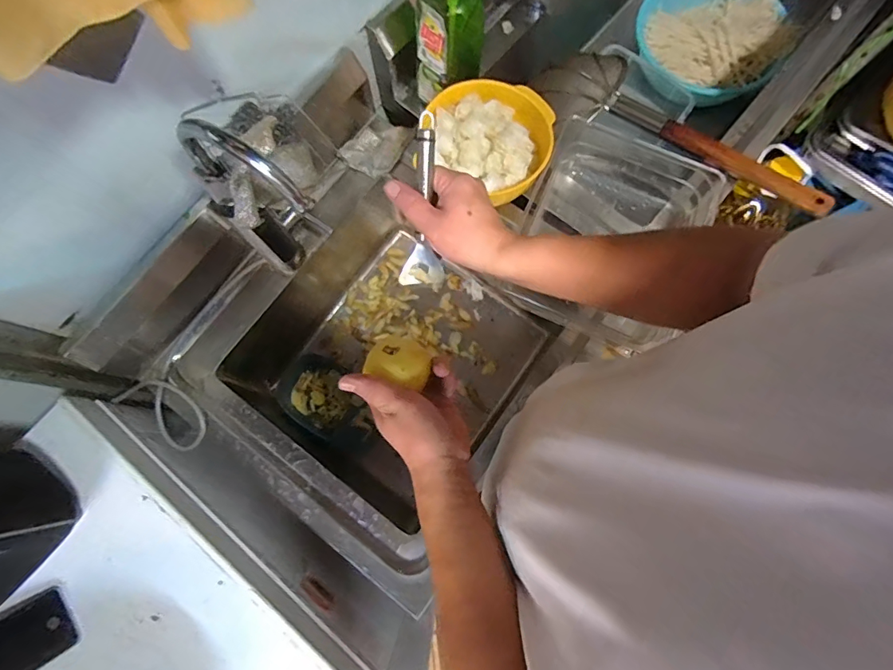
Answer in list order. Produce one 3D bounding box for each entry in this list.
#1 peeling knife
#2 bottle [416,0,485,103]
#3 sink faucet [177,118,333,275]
[{"bbox_3d":[-0.021,-0.136,0.491,0.046,0.015,0.173,6,113,2],"label":"peeling knife"},{"bbox_3d":[0.003,-0.464,0.686,0.106,0.247,0.078,-25,78,-5],"label":"bottle"},{"bbox_3d":[-0.212,-0.133,0.588,0.158,0.342,0.058,31,79,8],"label":"sink faucet"}]

